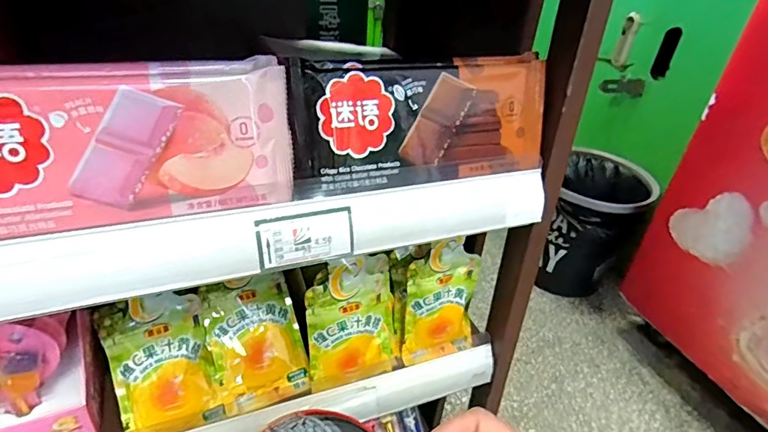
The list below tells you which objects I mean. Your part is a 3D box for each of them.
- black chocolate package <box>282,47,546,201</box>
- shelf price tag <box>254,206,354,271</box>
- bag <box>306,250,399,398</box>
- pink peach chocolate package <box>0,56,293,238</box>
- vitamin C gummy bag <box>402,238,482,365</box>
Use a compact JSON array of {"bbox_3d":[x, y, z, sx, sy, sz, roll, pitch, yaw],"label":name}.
[{"bbox_3d":[0.028,-0.067,0.330,0.191,0.083,0.020,-9,17,-21],"label":"black chocolate package"},{"bbox_3d":[-0.050,0.015,0.304,0.062,0.034,0.004,-10,17,-22],"label":"shelf price tag"},{"bbox_3d":[-0.028,0.093,0.423,0.087,0.116,0.028,-11,19,-21],"label":"bag"},{"bbox_3d":[-0.149,-0.039,0.257,0.190,0.085,0.016,-8,18,-21],"label":"pink peach chocolate package"},{"bbox_3d":[0.054,0.080,0.454,0.073,0.124,0.025,-7,22,-20],"label":"vitamin C gummy bag"}]

